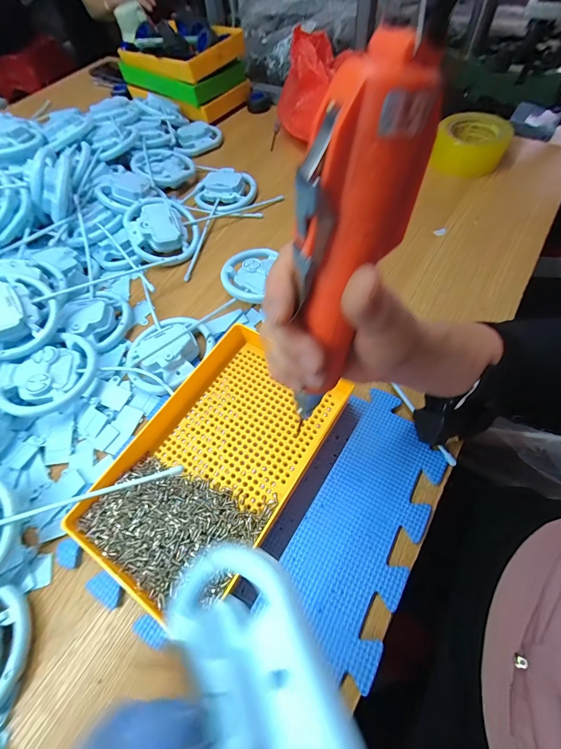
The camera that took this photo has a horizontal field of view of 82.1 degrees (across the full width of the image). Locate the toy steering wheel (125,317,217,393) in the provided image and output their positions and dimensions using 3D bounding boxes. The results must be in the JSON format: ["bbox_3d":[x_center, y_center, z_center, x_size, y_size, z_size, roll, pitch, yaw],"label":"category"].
[{"bbox_3d":[-0.133,-0.029,0.375,0.084,0.033,0.098,24,64,16],"label":"toy steering wheel"}]

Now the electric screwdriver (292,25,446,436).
[{"bbox_3d":[0.029,-0.041,0.160,0.035,0.174,0.039,26,50,17],"label":"electric screwdriver"}]

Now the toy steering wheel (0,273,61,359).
[{"bbox_3d":[-0.310,-0.069,0.362,0.103,0.039,0.100,-15,66,-21],"label":"toy steering wheel"}]

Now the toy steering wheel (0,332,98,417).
[{"bbox_3d":[-0.255,0.001,0.358,0.085,0.026,0.101,24,64,16],"label":"toy steering wheel"}]

